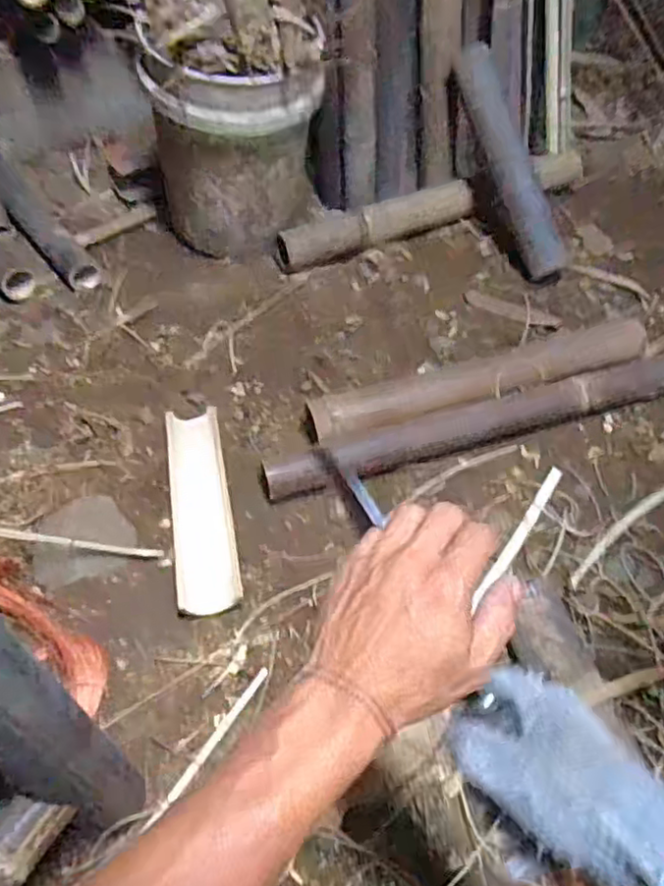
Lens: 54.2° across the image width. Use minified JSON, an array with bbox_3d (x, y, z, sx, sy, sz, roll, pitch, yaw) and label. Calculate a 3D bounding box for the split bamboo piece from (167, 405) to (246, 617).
[{"bbox_3d":[-0.186,0.082,0.918,0.081,0.034,0.344,-9,51,-9],"label":"split bamboo piece"}]

